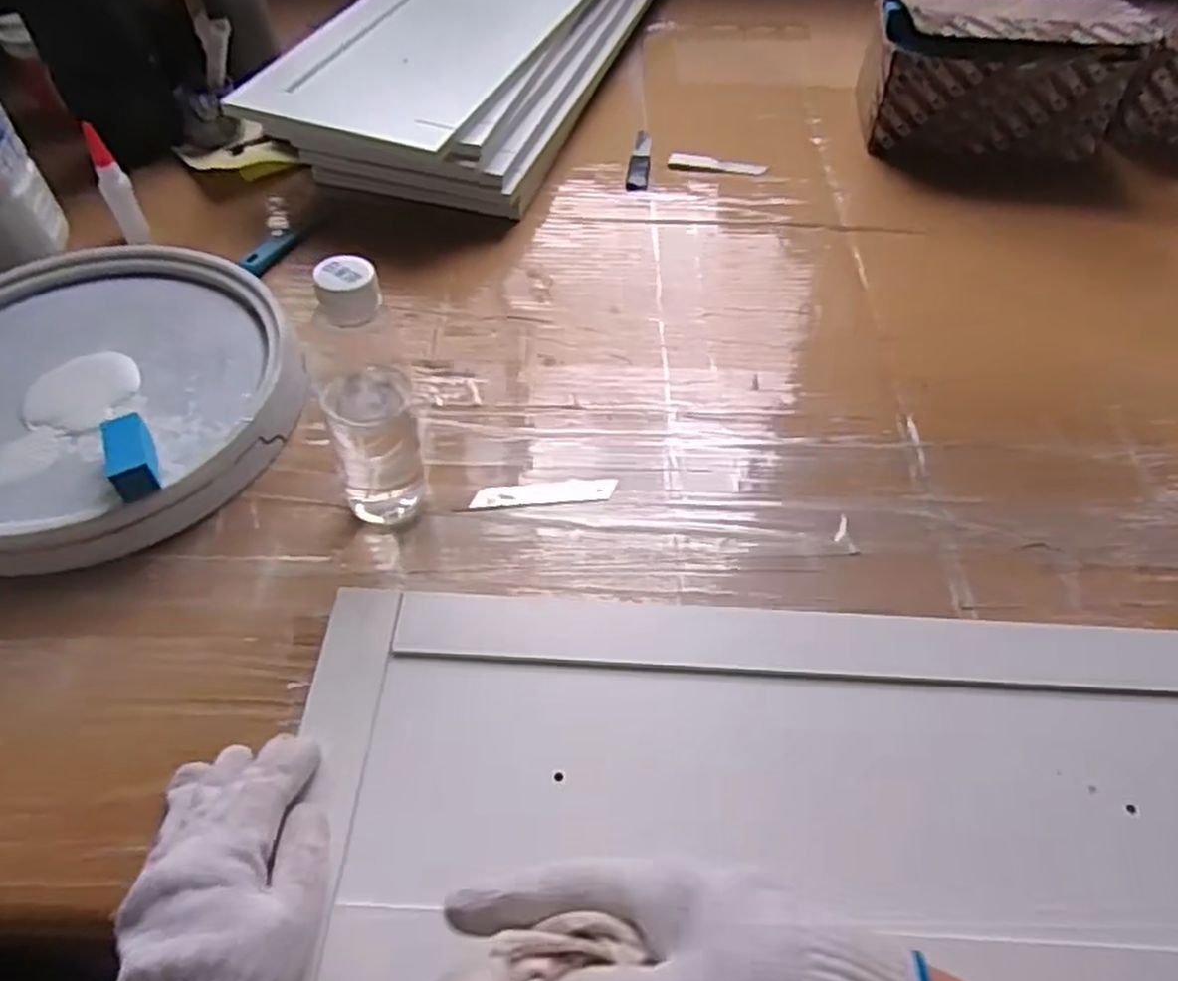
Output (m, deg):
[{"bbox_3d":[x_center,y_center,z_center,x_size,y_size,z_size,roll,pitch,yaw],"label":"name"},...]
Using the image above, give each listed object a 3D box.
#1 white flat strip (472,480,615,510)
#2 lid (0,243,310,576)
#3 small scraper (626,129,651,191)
[{"bbox_3d":[-0.031,0.002,0.564,0.100,0.004,0.019,-4,52,-5],"label":"white flat strip"},{"bbox_3d":[-0.361,-0.078,0.581,0.275,0.049,0.289,1,52,-1],"label":"lid"},{"bbox_3d":[0.056,-0.359,0.858,0.023,0.004,0.125,6,52,3],"label":"small scraper"}]

